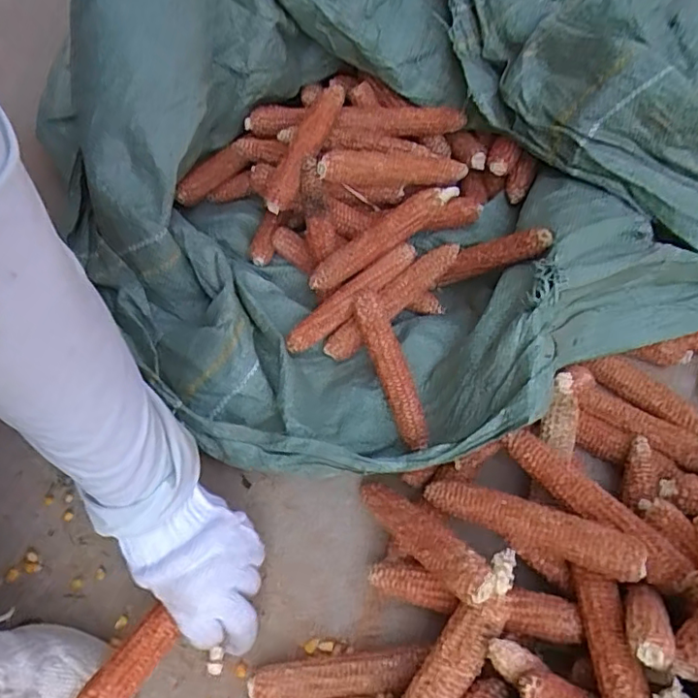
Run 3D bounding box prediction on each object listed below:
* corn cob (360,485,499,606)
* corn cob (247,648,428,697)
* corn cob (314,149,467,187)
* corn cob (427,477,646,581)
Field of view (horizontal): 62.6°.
[{"bbox_3d":[0.057,0.152,0.465,0.031,0.029,0.154,-36,29,-17],"label":"corn cob"},{"bbox_3d":[-0.009,0.259,0.455,0.135,0.031,0.031,-6,59,0],"label":"corn cob"},{"bbox_3d":[0.052,-0.195,0.626,0.176,0.032,0.044,-6,56,-24],"label":"corn cob"},{"bbox_3d":[0.142,0.141,0.460,0.171,0.039,0.031,11,57,37],"label":"corn cob"}]

